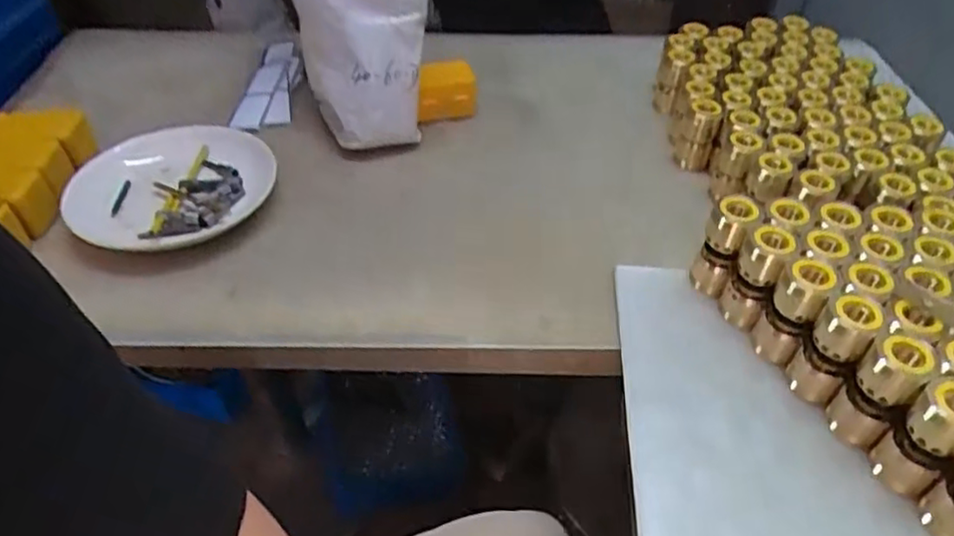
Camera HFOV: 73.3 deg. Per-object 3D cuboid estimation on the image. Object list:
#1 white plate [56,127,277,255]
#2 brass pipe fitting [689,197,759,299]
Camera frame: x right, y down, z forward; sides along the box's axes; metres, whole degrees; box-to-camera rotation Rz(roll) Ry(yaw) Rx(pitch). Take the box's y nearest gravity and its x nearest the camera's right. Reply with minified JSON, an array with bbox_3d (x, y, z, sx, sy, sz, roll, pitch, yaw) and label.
[{"bbox_3d":[-0.324,-0.091,0.676,0.197,0.030,0.197,-25,50,-25],"label":"white plate"},{"bbox_3d":[0.216,-0.017,0.570,0.032,0.096,0.032,19,46,17],"label":"brass pipe fitting"}]

